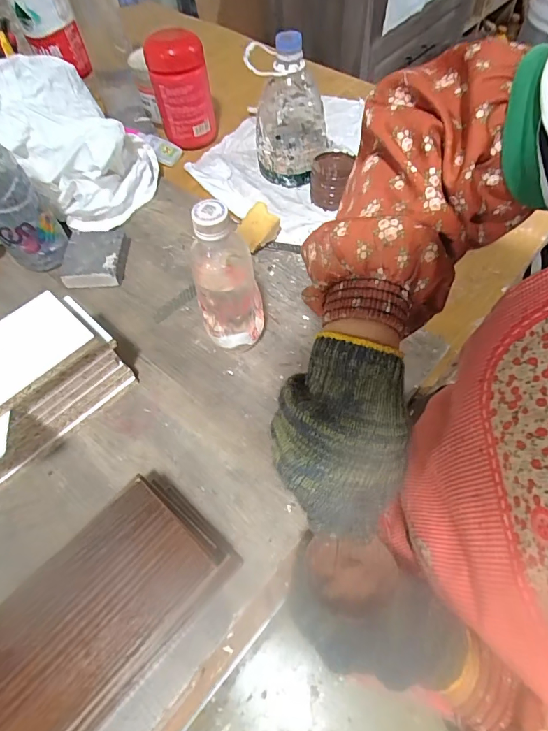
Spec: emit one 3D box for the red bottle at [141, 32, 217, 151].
[{"bbox_3d":[-0.135,-0.407,0.621,0.083,0.129,0.068,-12,60,-6],"label":"red bottle"}]

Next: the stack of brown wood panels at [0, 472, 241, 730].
[{"bbox_3d":[-0.218,0.270,0.252,0.106,0.065,0.465,36,67,25],"label":"stack of brown wood panels"}]

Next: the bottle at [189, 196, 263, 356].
[{"bbox_3d":[-0.044,-0.078,0.398,0.060,0.170,0.050,-13,58,-6],"label":"bottle"}]

